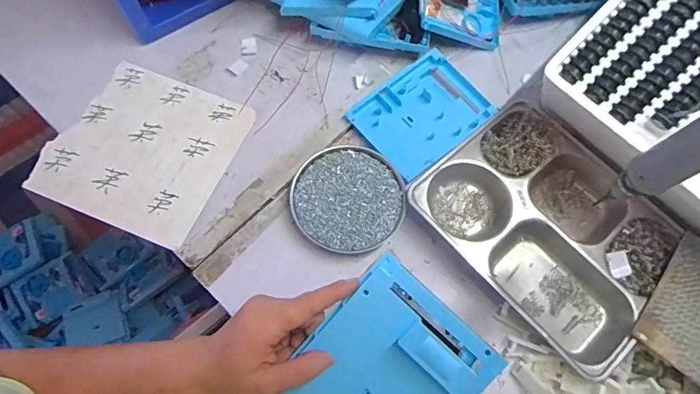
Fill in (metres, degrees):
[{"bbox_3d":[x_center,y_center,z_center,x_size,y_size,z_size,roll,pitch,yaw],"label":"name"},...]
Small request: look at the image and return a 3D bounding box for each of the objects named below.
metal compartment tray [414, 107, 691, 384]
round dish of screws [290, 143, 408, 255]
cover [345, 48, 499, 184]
[{"bbox_3d":[0.232,0.031,0.523,0.205,0.033,0.271,-42,76,-10],"label":"metal compartment tray"},{"bbox_3d":[-0.001,0.001,0.545,0.133,0.022,0.130,1,68,-2],"label":"round dish of screws"},{"bbox_3d":[0.094,-0.110,0.583,0.158,0.014,0.128,-37,73,-15],"label":"cover"}]

